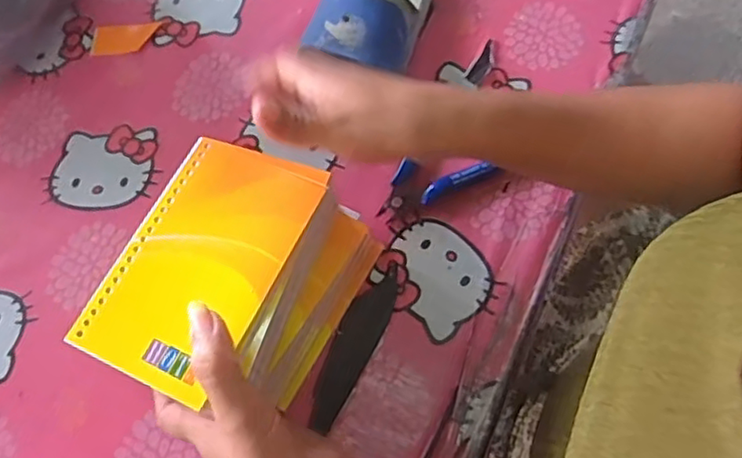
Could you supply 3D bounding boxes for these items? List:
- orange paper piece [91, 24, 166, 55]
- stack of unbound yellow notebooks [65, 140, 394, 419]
[{"bbox_3d":[-0.209,-0.164,0.538,0.059,0.004,0.030,-6,67,0],"label":"orange paper piece"},{"bbox_3d":[-0.073,0.030,0.356,0.110,0.060,0.137,25,71,12],"label":"stack of unbound yellow notebooks"}]

